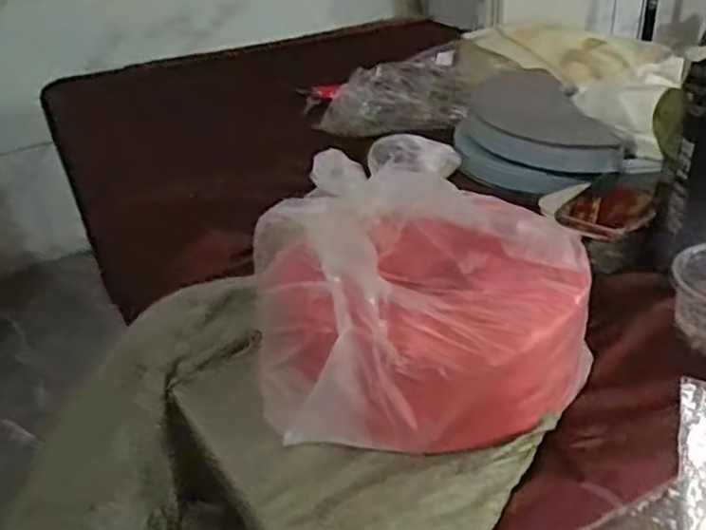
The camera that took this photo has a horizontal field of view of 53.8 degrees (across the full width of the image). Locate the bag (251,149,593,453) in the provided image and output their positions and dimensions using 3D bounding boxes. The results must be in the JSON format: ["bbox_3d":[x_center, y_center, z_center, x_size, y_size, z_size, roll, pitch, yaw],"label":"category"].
[{"bbox_3d":[0.057,0.029,0.639,0.281,0.184,0.241,-11,33,-10],"label":"bag"}]

